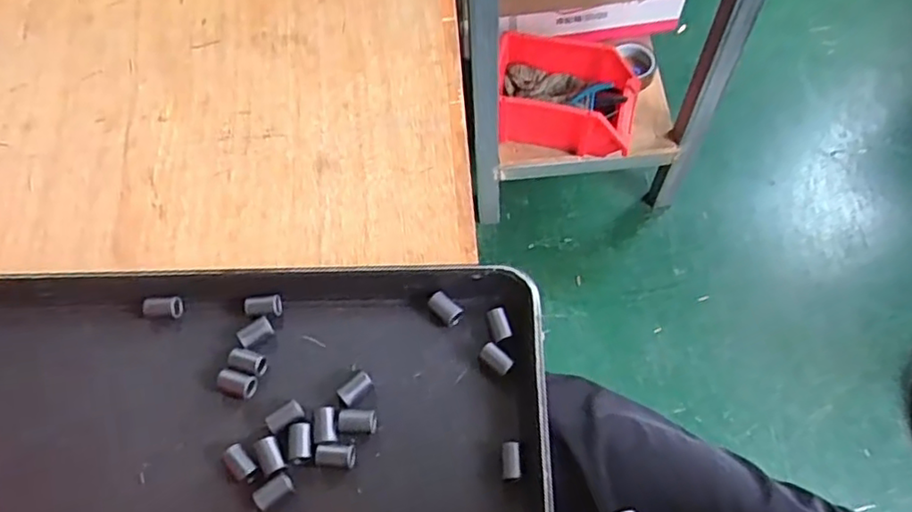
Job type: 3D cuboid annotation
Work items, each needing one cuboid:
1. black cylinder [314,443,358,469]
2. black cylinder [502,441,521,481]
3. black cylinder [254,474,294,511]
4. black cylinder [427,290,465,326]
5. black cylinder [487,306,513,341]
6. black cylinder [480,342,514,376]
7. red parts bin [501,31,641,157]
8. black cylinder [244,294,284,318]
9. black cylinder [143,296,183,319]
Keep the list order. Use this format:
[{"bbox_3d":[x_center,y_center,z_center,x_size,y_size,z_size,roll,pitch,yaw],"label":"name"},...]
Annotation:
[{"bbox_3d":[-0.068,0.113,0.363,0.022,0.010,0.013,-1,61,4],"label":"black cylinder"},{"bbox_3d":[0.031,0.114,0.358,0.010,0.009,0.020,-1,61,4],"label":"black cylinder"},{"bbox_3d":[-0.100,0.131,0.355,0.020,0.010,0.012,-33,64,-14],"label":"black cylinder"},{"bbox_3d":[-0.007,0.033,0.402,0.024,0.013,0.012,39,70,22],"label":"black cylinder"},{"bbox_3d":[0.027,0.042,0.394,0.011,0.009,0.021,-13,61,-3],"label":"black cylinder"},{"bbox_3d":[0.025,0.063,0.385,0.021,0.013,0.011,38,70,22],"label":"black cylinder"},{"bbox_3d":[0.185,-0.270,1.088,0.235,0.100,0.165,10,63,9],"label":"red parts bin"},{"bbox_3d":[-0.123,0.033,0.410,0.022,0.009,0.014,-7,60,0],"label":"black cylinder"},{"bbox_3d":[-0.187,0.033,0.412,0.022,0.011,0.012,-3,60,2],"label":"black cylinder"}]

